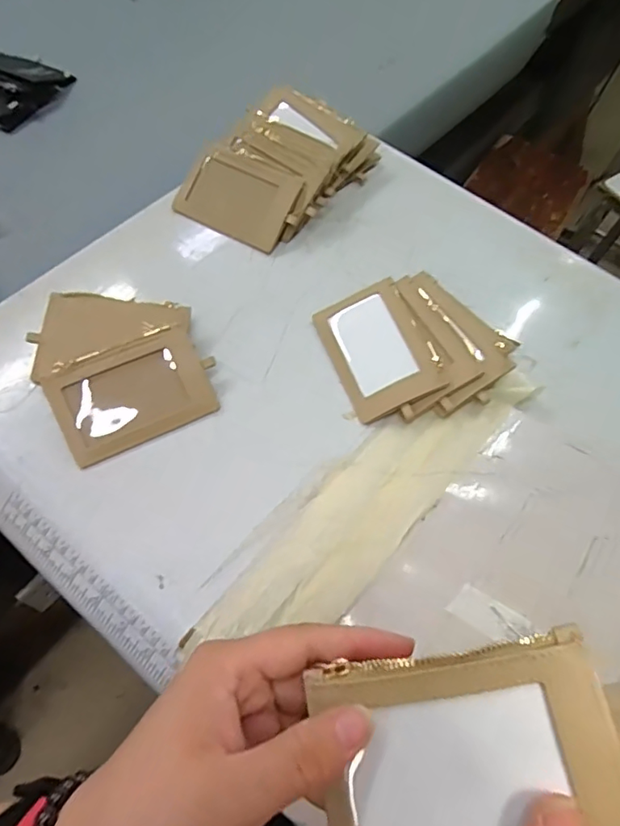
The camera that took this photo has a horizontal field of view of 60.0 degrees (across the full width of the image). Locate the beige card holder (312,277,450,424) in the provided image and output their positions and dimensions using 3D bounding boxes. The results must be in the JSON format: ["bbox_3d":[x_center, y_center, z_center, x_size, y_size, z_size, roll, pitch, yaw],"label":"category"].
[{"bbox_3d":[0.056,-0.053,0.437,0.080,0.009,0.108,-27,67,8],"label":"beige card holder"}]

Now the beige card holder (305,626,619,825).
[{"bbox_3d":[0.056,0.127,0.199,0.107,0.005,0.073,-17,76,13],"label":"beige card holder"}]

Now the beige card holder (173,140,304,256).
[{"bbox_3d":[-0.066,-0.202,0.502,0.108,0.008,0.073,26,96,7],"label":"beige card holder"}]

